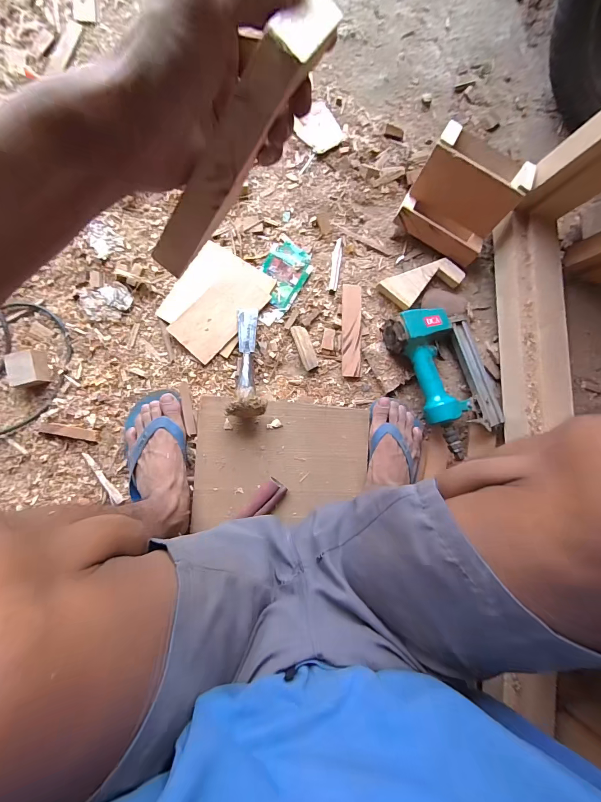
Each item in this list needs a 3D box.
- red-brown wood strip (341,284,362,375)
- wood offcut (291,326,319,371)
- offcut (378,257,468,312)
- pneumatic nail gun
[{"bbox_3d":[0.092,-0.124,0.599,0.037,0.014,0.161,1,88,-5],"label":"red-brown wood strip"},{"bbox_3d":[0.009,-0.093,0.589,0.026,0.015,0.079,-19,90,-6],"label":"wood offcut"},{"bbox_3d":[0.223,-0.218,0.622,0.145,0.022,0.063,-26,89,-8],"label":"offcut"},{"bbox_3d":[0.262,-0.049,0.592,0.162,0.072,0.258,-25,90,-6],"label":"pneumatic nail gun"}]

